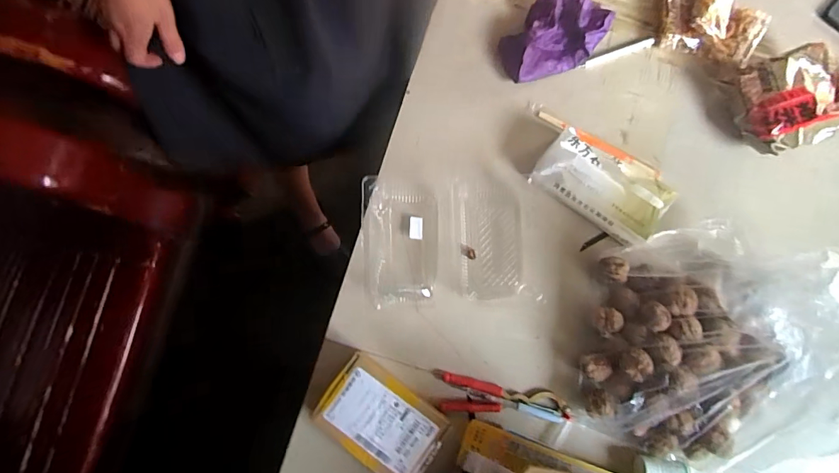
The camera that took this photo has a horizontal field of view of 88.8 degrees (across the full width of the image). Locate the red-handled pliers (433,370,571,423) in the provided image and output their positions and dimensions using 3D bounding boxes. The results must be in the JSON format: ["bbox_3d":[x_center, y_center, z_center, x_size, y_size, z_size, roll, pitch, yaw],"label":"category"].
[{"bbox_3d":[0.110,0.215,0.571,0.173,0.017,0.047,6,79,2],"label":"red-handled pliers"}]

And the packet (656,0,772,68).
[{"bbox_3d":[0.456,-0.343,0.674,0.157,0.060,0.131,24,80,5],"label":"packet"}]

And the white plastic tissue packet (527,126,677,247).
[{"bbox_3d":[0.253,-0.073,0.606,0.174,0.067,0.090,37,82,7],"label":"white plastic tissue packet"}]

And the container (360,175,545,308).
[{"bbox_3d":[0.037,0.001,0.595,0.227,0.051,0.176,-4,79,0],"label":"container"}]

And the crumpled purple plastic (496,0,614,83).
[{"bbox_3d":[0.216,-0.322,0.668,0.204,0.051,0.116,-44,82,-7],"label":"crumpled purple plastic"}]

